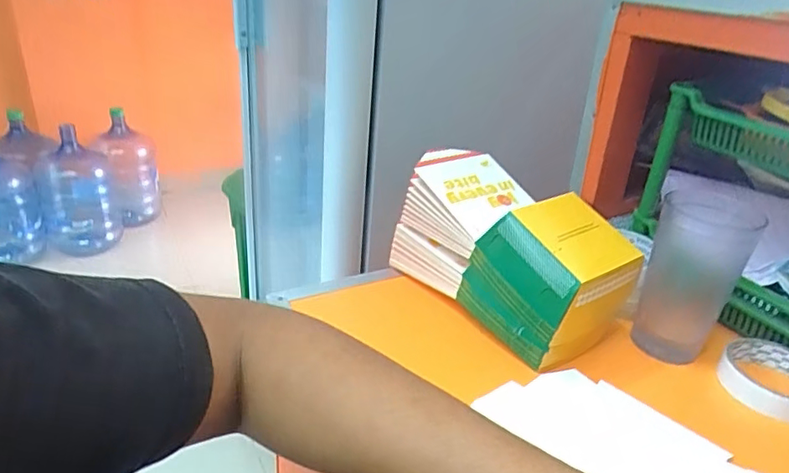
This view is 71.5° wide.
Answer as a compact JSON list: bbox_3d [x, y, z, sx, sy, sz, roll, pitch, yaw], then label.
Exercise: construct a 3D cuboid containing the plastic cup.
[{"bbox_3d":[0.284,0.034,0.526,0.078,0.151,0.079,20,31,26],"label":"plastic cup"}]

